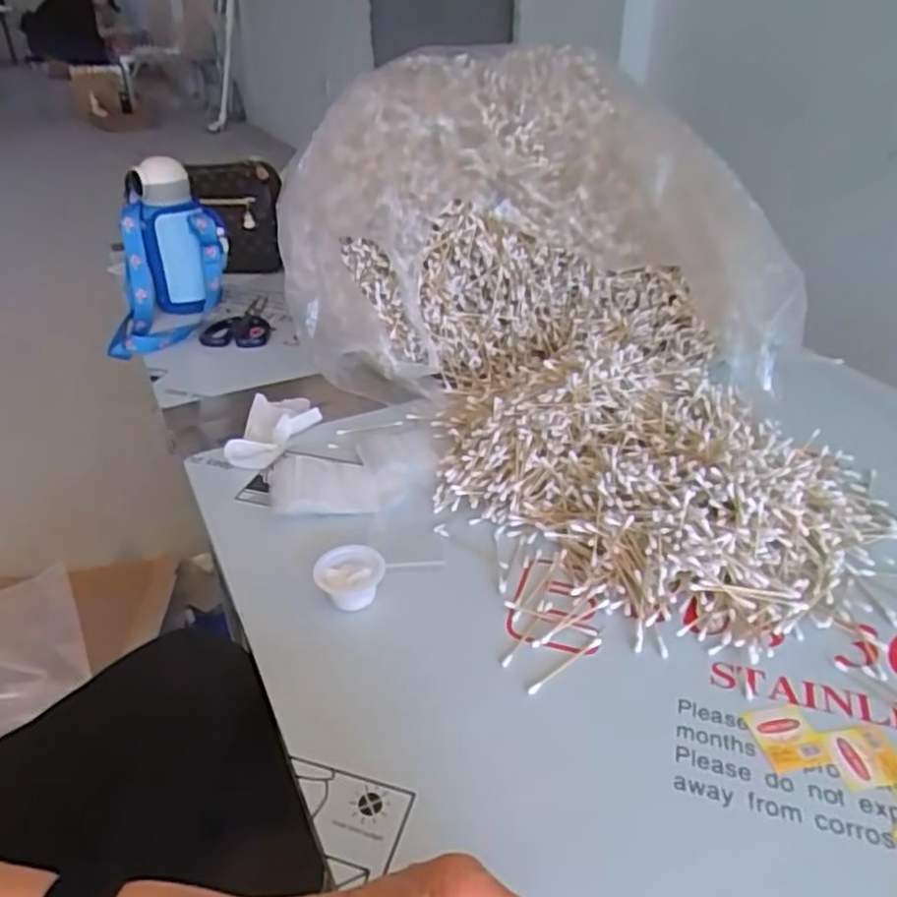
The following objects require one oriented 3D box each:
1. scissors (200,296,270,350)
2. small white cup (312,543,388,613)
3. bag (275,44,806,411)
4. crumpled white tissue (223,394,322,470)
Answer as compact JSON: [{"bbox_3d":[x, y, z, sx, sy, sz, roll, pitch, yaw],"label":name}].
[{"bbox_3d":[-0.302,-0.179,1.014,0.090,0.014,0.152,-6,34,-8],"label":"scissors"},{"bbox_3d":[-0.078,0.103,0.558,0.052,0.028,0.047,-1,33,-1],"label":"small white cup"},{"bbox_3d":[0.082,-0.242,0.807,0.533,0.328,0.325,4,34,7],"label":"bag"},{"bbox_3d":[-0.183,-0.021,0.750,0.070,0.025,0.125,4,34,7],"label":"crumpled white tissue"}]

